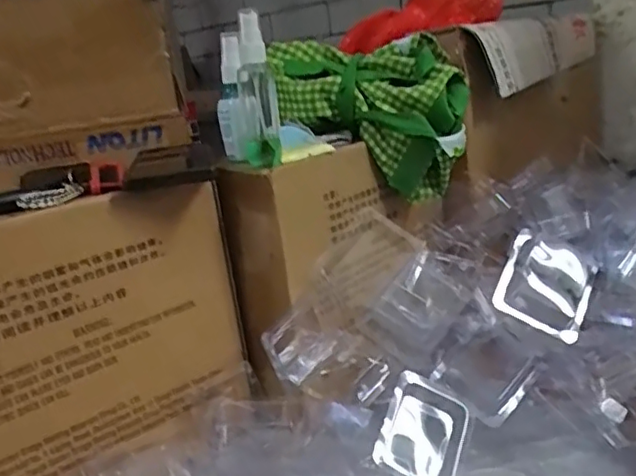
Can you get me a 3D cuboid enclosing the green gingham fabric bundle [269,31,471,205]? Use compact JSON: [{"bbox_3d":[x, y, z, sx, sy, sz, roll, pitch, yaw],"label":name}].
[{"bbox_3d":[0.056,-0.123,0.651,0.192,0.158,0.086,-7,16,0],"label":"green gingham fabric bundle"}]

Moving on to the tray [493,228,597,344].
[{"bbox_3d":[0.199,0.042,0.536,0.077,0.023,0.086,28,66,4],"label":"tray"}]

